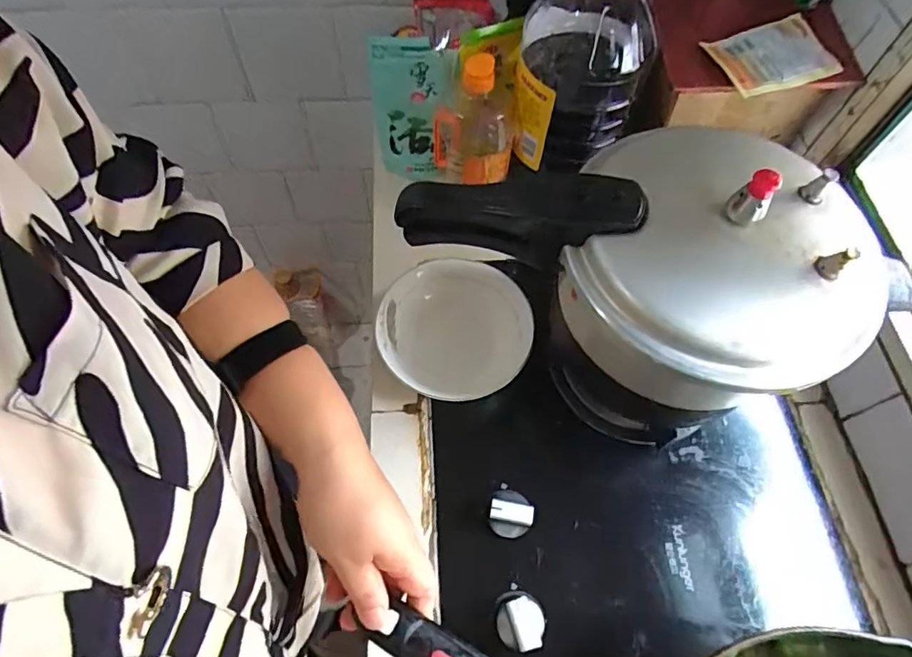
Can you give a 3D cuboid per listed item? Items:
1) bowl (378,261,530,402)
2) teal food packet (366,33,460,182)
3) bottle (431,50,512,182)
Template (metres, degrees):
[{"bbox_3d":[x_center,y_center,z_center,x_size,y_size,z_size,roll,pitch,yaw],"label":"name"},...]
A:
[{"bbox_3d":[-0.002,0.010,0.597,0.158,0.066,0.167,0,62,-1],"label":"bowl"},{"bbox_3d":[-0.049,-0.264,0.656,0.100,0.180,0.042,-3,62,-2],"label":"teal food packet"},{"bbox_3d":[0.029,-0.249,0.625,0.098,0.161,0.072,37,67,18],"label":"bottle"}]

